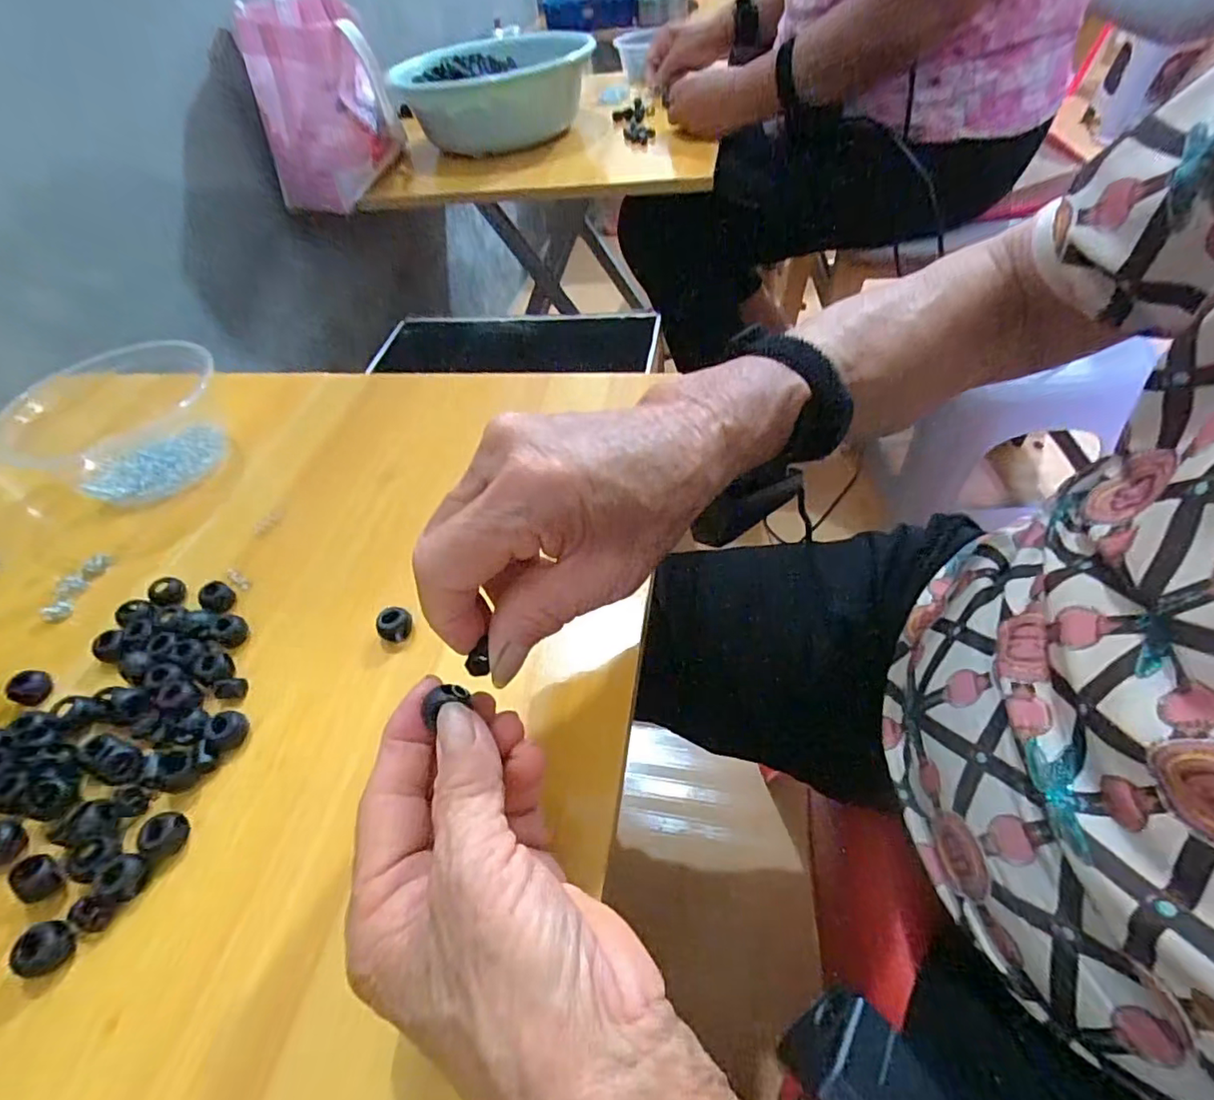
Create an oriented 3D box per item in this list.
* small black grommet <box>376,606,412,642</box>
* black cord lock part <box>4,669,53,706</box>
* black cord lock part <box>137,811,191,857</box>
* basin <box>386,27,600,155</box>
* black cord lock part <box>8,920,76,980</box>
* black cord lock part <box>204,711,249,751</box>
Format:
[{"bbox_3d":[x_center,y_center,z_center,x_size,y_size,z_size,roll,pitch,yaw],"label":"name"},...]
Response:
[{"bbox_3d":[-0.110,0.040,0.302,0.017,0.017,0.013,-30,51,-16],"label":"small black grommet"},{"bbox_3d":[-0.299,0.072,0.299,0.016,0.011,0.017,-5,49,6],"label":"black cord lock part"},{"bbox_3d":[-0.186,0.120,0.242,0.013,0.010,0.016,-7,49,4],"label":"black cord lock part"},{"bbox_3d":[-0.159,-0.682,0.863,0.264,0.097,0.283,-5,49,6],"label":"basin"},{"bbox_3d":[-0.213,0.152,0.219,0.015,0.013,0.017,4,50,13],"label":"black cord lock part"},{"bbox_3d":[-0.178,0.084,0.271,0.015,0.010,0.014,-30,51,-16],"label":"black cord lock part"}]

